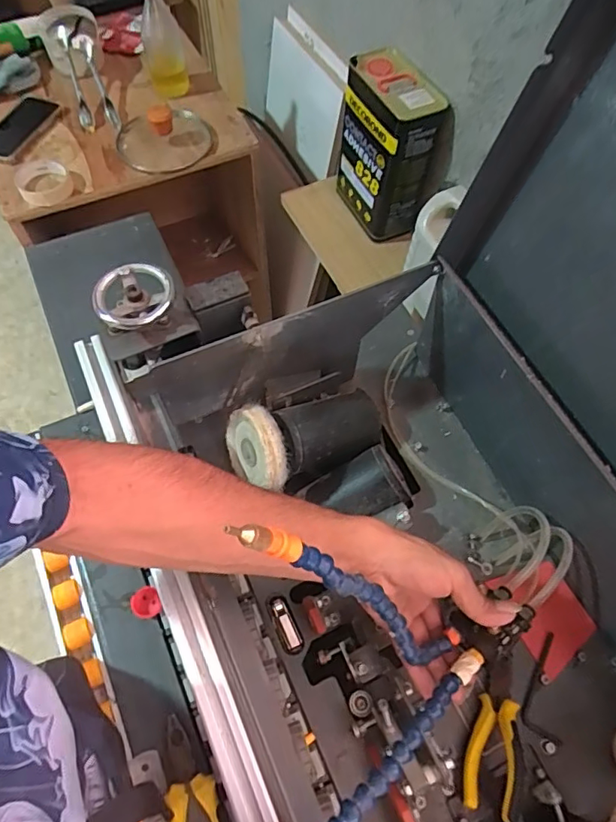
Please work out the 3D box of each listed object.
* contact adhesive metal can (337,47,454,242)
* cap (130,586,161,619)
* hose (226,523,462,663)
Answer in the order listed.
[{"bbox_3d":[0.136,-0.434,0.886,0.095,0.231,0.179,-28,67,-15],"label":"contact adhesive metal can"},{"bbox_3d":[-0.177,0.210,0.571,0.031,0.009,0.032,1,63,-1],"label":"cap"},{"bbox_3d":[0.042,0.139,0.381,0.019,0.289,0.030,-3,56,39],"label":"hose"}]

